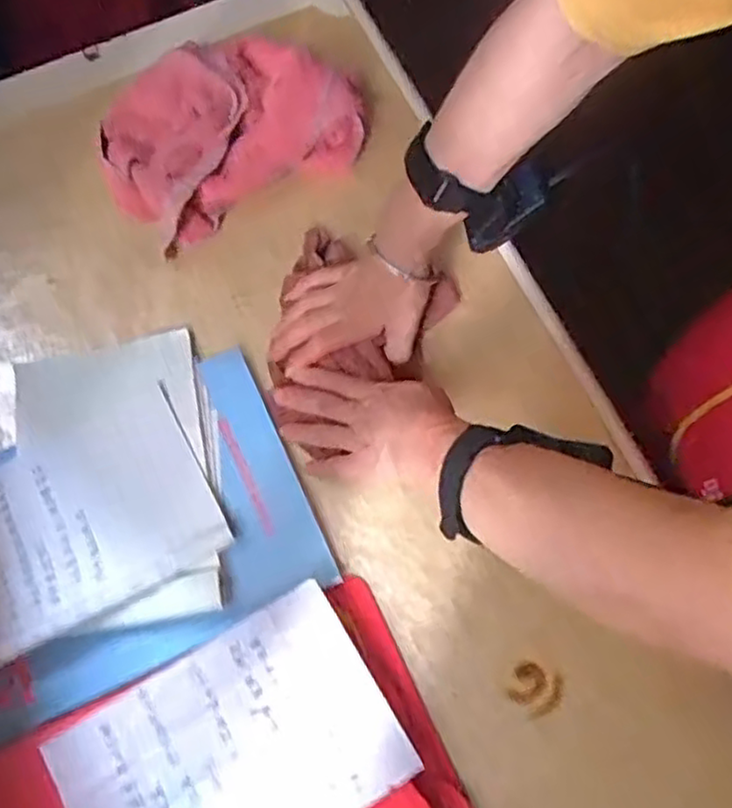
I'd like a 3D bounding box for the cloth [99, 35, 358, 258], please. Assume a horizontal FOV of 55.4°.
[{"bbox_3d":[-0.126,-0.248,0.630,0.220,0.059,0.158,-28,70,-9],"label":"cloth"}]

